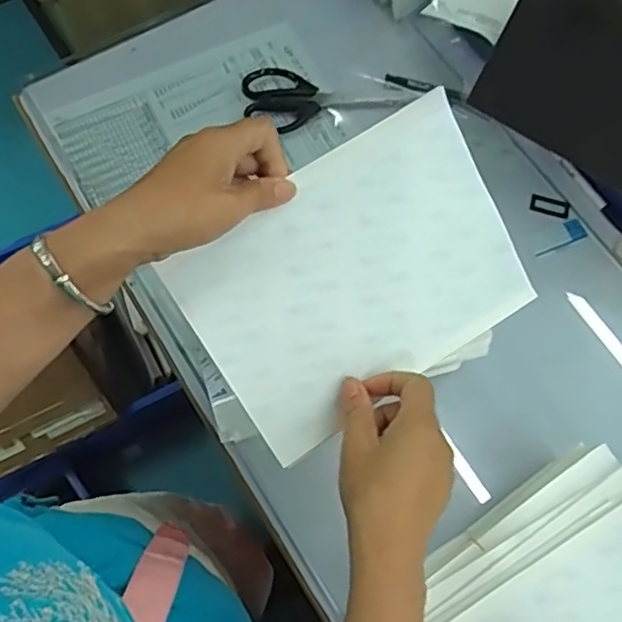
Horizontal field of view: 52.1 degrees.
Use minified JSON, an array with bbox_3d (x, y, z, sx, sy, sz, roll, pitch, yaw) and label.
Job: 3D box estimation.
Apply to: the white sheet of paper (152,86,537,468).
[{"bbox_3d":[0.032,-0.020,0.441,0.221,0.011,0.164,-32,102,-4],"label":"white sheet of paper"}]

